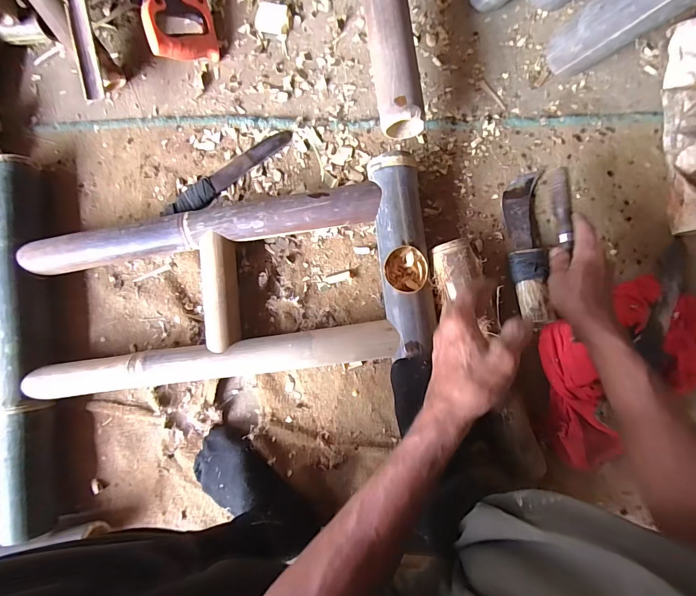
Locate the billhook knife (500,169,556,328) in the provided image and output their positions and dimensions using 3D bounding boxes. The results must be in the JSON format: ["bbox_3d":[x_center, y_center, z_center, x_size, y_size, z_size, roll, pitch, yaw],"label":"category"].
[{"bbox_3d":[0.276,-0.082,0.562,0.055,0.046,0.235,-1,87,5],"label":"billhook knife"}]

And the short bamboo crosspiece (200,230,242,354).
[{"bbox_3d":[-0.204,-0.008,0.595,0.053,0.051,0.182,-5,86,5],"label":"short bamboo crosspiece"}]

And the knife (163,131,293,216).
[{"bbox_3d":[-0.206,-0.211,0.629,0.251,0.020,0.047,-32,84,3],"label":"knife"}]

